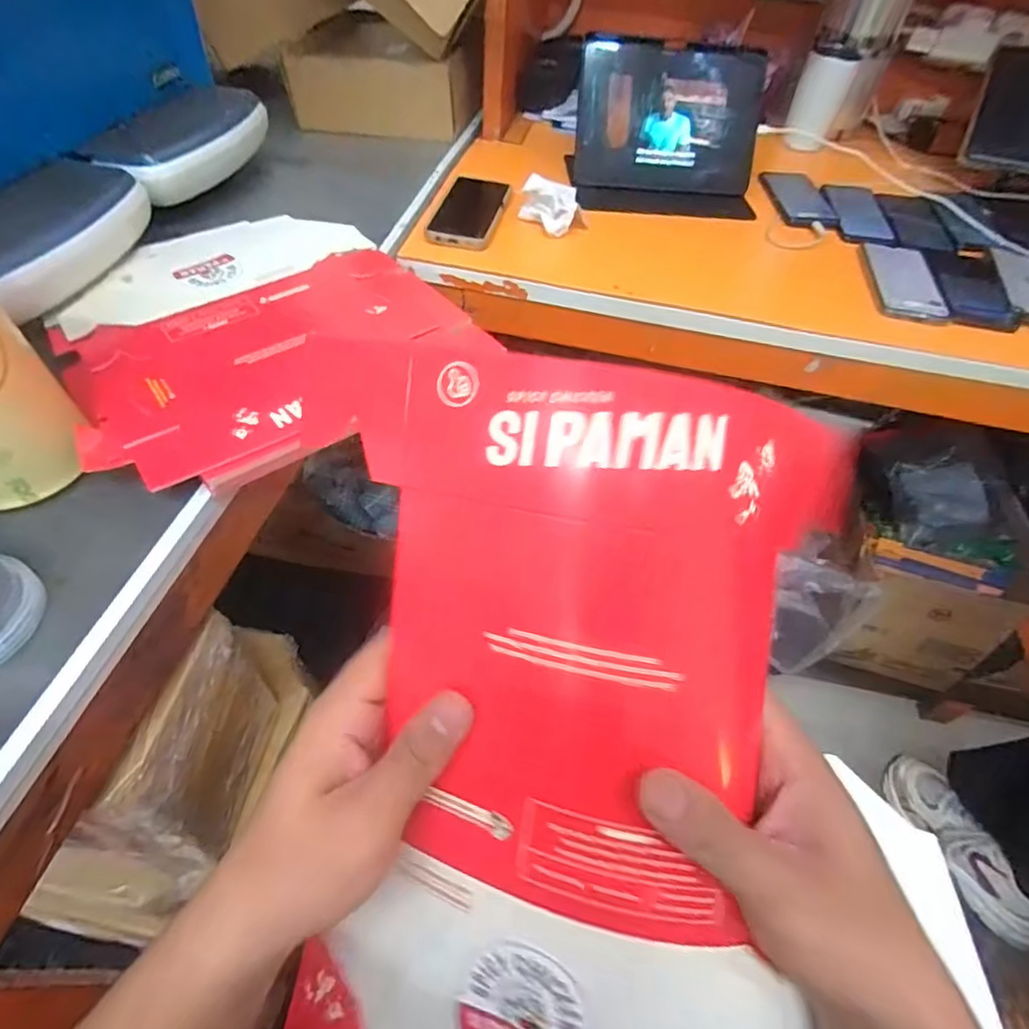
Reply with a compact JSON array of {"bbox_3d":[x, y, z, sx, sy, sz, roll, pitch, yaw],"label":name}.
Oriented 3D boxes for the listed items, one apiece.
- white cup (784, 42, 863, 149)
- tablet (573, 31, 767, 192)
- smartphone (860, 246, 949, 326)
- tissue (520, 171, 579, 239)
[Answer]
[{"bbox_3d":[0.498,-0.678,0.942,0.074,0.123,0.080,20,54,11],"label":"white cup"},{"bbox_3d":[0.214,-0.543,0.792,0.249,0.171,0.014,1,26,-4],"label":"tablet"},{"bbox_3d":[0.478,-0.287,0.708,0.077,0.009,0.167,11,52,5],"label":"smartphone"},{"bbox_3d":[0.044,-0.388,0.729,0.072,0.058,0.056,0,52,-4],"label":"tissue"}]

